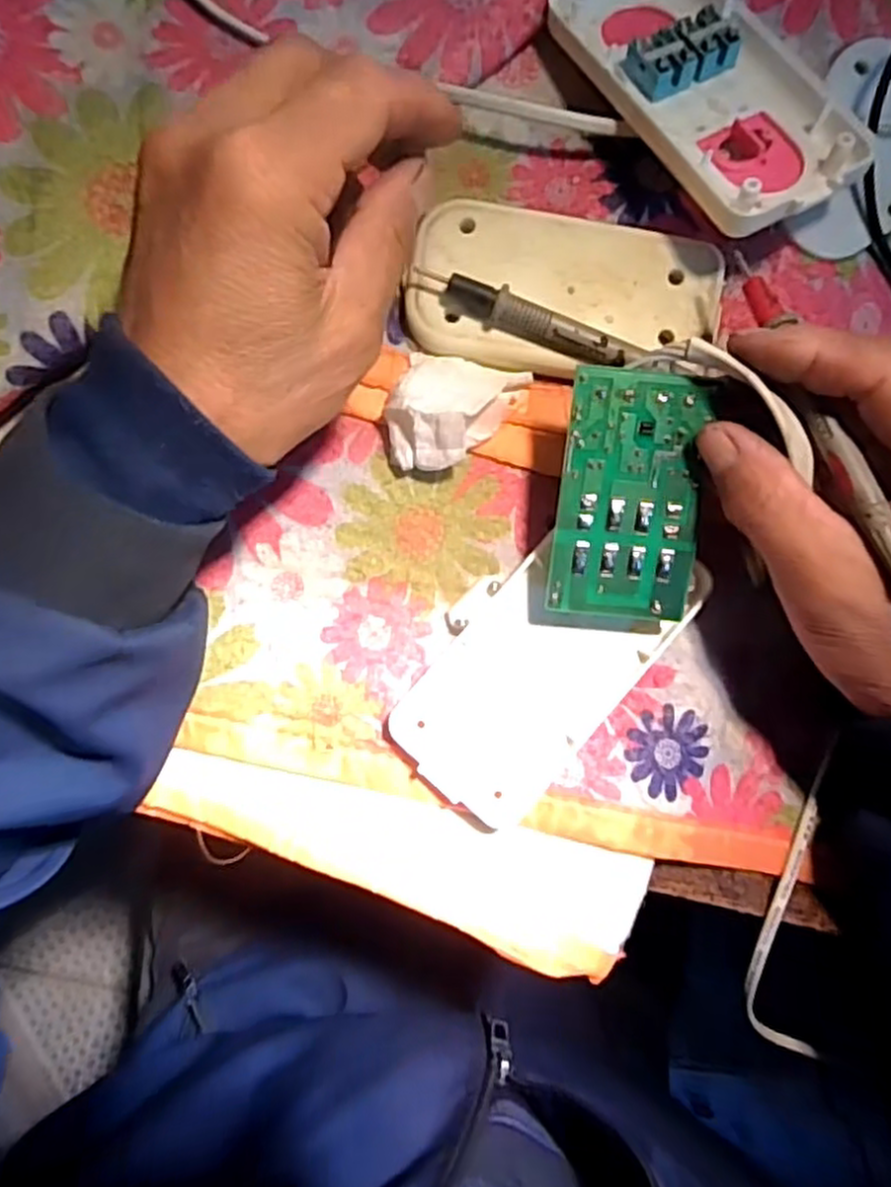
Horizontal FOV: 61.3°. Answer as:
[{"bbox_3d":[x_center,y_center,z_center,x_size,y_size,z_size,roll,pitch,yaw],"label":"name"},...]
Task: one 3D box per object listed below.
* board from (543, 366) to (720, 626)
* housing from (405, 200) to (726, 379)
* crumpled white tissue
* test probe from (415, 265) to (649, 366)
[{"bbox_3d":[0.064,-0.032,0.259,0.048,0.004,0.083,5,106,1],"label":"board"},{"bbox_3d":[0.044,-0.109,0.276,0.111,0.011,0.056,11,84,2],"label":"housing"},{"bbox_3d":[0.003,-0.067,0.277,0.045,0.020,0.042,13,85,2],"label":"crumpled white tissue"},{"bbox_3d":[0.029,-0.097,0.269,0.082,0.012,0.012,23,85,3],"label":"test probe"}]

